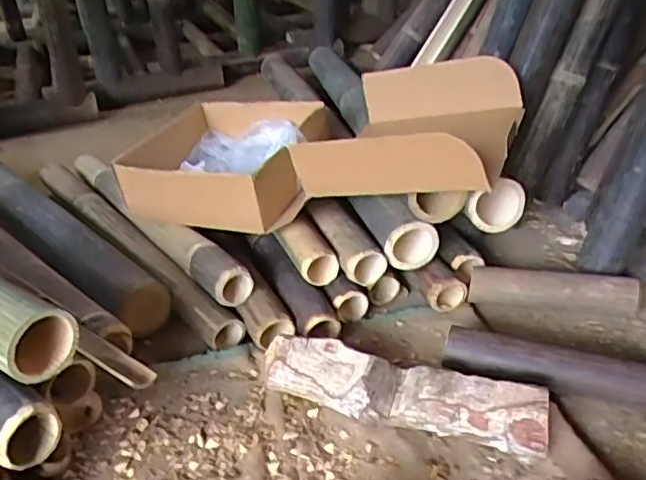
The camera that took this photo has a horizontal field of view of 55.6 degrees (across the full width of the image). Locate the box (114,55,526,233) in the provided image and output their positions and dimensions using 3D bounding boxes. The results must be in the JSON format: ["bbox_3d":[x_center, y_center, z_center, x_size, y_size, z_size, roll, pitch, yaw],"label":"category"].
[{"bbox_3d":[-0.014,-0.152,0.958,0.587,0.200,0.327,11,34,19],"label":"box"}]

